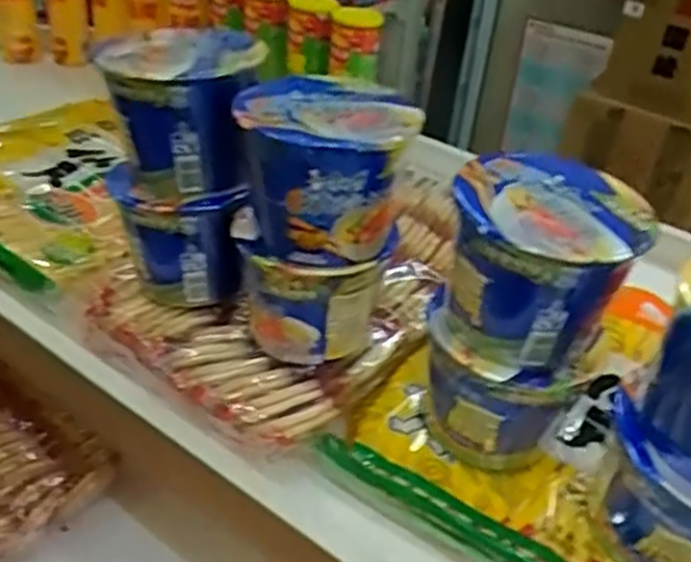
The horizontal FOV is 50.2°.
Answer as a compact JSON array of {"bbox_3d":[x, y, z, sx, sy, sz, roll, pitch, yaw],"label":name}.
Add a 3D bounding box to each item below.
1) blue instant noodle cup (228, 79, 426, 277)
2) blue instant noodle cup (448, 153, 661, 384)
[{"bbox_3d":[-0.019,-0.082,0.561,0.128,0.113,0.126,6,34,-1],"label":"blue instant noodle cup"},{"bbox_3d":[0.131,-0.008,0.510,0.118,0.114,0.116,5,34,-3],"label":"blue instant noodle cup"}]

